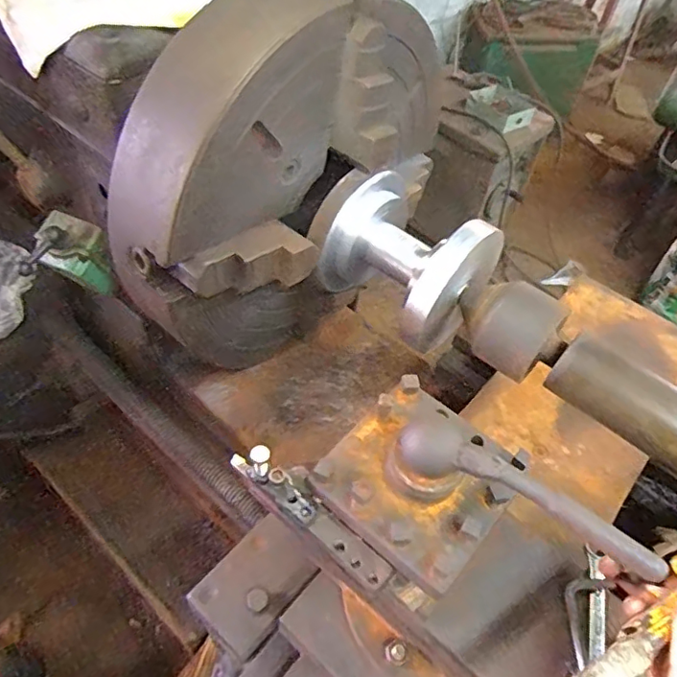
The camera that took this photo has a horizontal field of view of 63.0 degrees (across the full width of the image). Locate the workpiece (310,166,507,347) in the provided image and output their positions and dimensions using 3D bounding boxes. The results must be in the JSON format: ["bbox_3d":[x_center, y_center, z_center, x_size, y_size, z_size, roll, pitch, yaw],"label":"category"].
[{"bbox_3d":[0.080,-0.090,0.653,0.168,0.139,0.148,38,57,23],"label":"workpiece"}]

